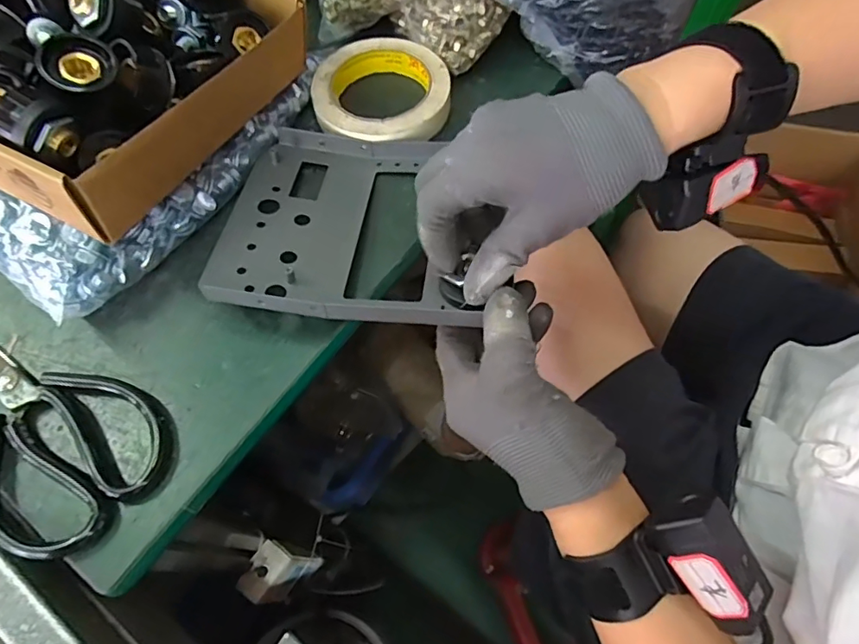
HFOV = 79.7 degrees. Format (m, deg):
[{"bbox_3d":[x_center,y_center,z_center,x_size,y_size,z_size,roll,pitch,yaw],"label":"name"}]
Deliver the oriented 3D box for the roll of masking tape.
[{"bbox_3d":[-0.037,-0.175,0.396,0.101,0.023,0.099,0,65,1],"label":"roll of masking tape"}]

